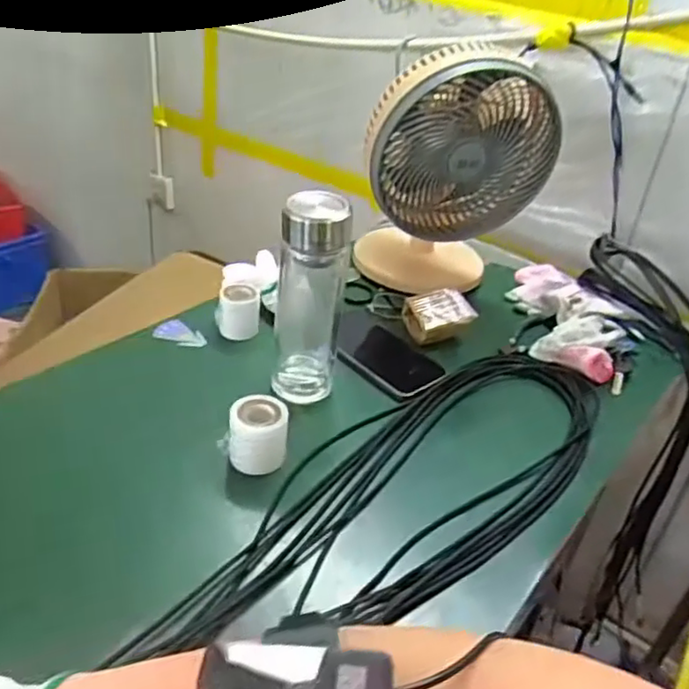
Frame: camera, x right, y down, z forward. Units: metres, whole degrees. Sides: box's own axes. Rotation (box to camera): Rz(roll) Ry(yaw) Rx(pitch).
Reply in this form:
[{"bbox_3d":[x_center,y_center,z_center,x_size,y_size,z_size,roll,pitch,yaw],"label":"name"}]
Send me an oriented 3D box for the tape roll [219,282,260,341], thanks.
[{"bbox_3d":[-0.124,-0.038,0.769,0.050,0.050,0.042,2,33,-6],"label":"tape roll"}]

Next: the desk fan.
[{"bbox_3d":[0.136,-0.210,0.835,0.218,0.298,0.176,5,32,-2],"label":"desk fan"}]

